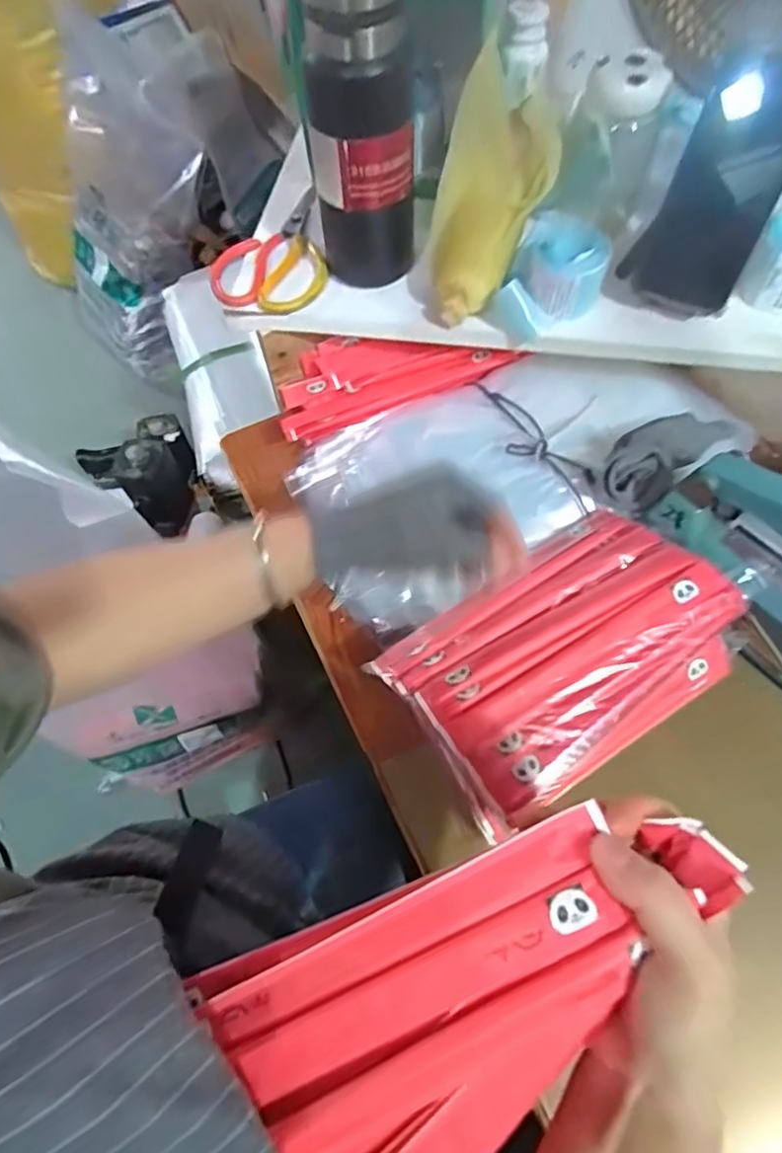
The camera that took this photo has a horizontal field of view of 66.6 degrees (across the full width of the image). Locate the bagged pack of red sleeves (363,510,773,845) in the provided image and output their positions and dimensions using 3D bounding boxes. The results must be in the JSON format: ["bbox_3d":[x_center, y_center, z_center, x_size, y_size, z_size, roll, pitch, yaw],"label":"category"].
[{"bbox_3d":[0.141,0.056,0.458,0.266,0.067,0.158,-31,67,-12],"label":"bagged pack of red sleeves"}]

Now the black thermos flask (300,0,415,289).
[{"bbox_3d":[-0.023,-0.351,0.481,0.082,0.214,0.084,-4,64,0],"label":"black thermos flask"}]

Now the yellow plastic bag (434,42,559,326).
[{"bbox_3d":[0.085,-0.314,0.500,0.088,0.039,0.192,13,105,8],"label":"yellow plastic bag"}]

